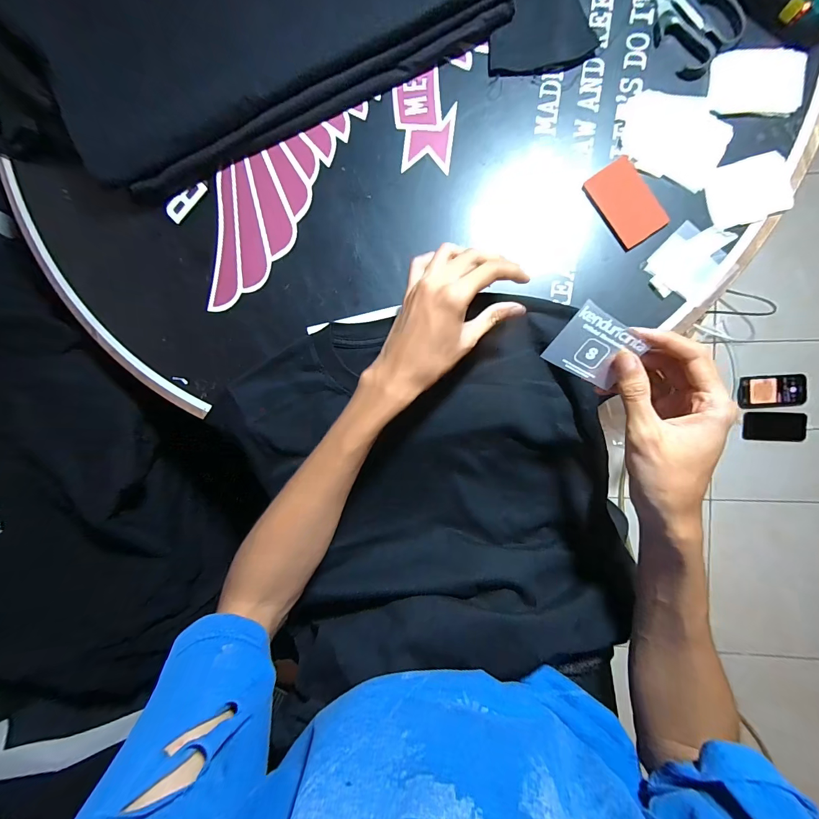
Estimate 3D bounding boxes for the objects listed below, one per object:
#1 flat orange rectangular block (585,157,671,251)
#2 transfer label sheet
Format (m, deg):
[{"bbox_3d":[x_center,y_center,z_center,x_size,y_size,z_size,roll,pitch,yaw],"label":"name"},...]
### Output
[{"bbox_3d":[0.229,-0.218,0.373,0.052,0.007,0.087,-31,88,6],"label":"flat orange rectangular block"},{"bbox_3d":[0.145,-0.049,0.276,0.059,0.004,0.051,27,124,-9],"label":"transfer label sheet"}]

